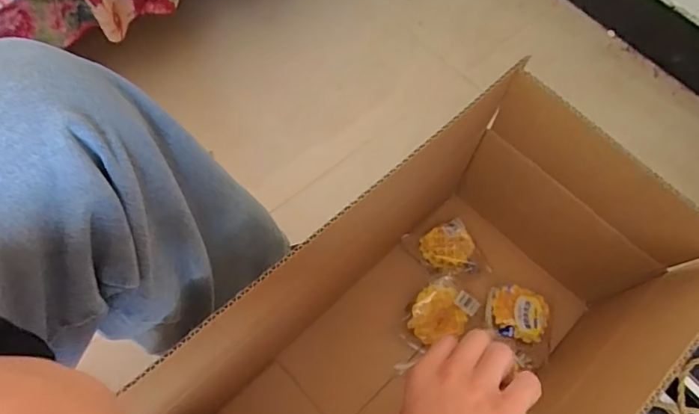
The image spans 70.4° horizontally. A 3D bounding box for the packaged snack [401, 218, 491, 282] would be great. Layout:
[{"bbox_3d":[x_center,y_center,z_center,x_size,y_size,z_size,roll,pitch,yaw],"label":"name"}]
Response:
[{"bbox_3d":[0.138,0.060,0.709,0.088,0.025,0.088,-21,68,-11],"label":"packaged snack"}]

